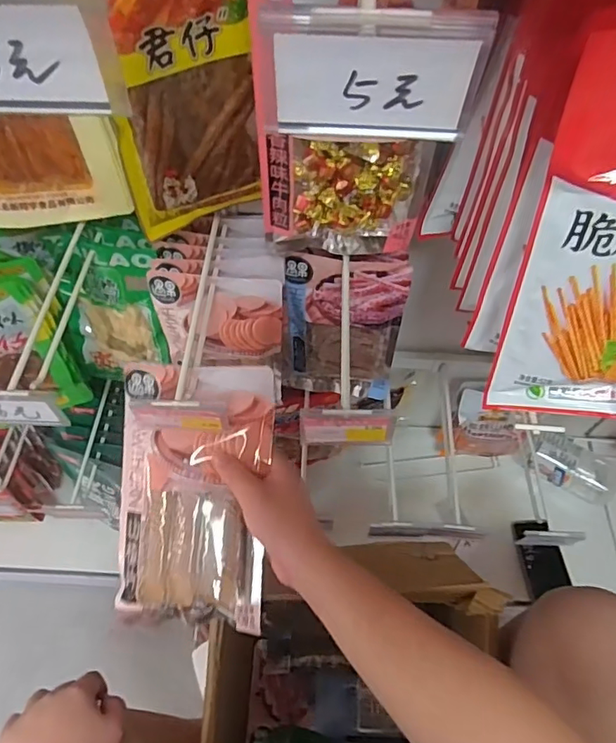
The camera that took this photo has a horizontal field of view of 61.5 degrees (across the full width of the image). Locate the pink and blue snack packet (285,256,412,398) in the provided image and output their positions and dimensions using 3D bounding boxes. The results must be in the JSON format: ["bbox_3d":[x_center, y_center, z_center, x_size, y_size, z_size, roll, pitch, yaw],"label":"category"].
[{"bbox_3d":[0.042,-0.041,0.683,0.149,0.270,0.028,8,55,6],"label":"pink and blue snack packet"}]

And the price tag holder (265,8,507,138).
[{"bbox_3d":[0.022,-0.108,0.192,0.079,0.047,0.006,4,59,2],"label":"price tag holder"}]

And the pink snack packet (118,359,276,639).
[{"bbox_3d":[-0.112,0.115,0.503,0.147,0.022,0.240,4,86,4],"label":"pink snack packet"}]

